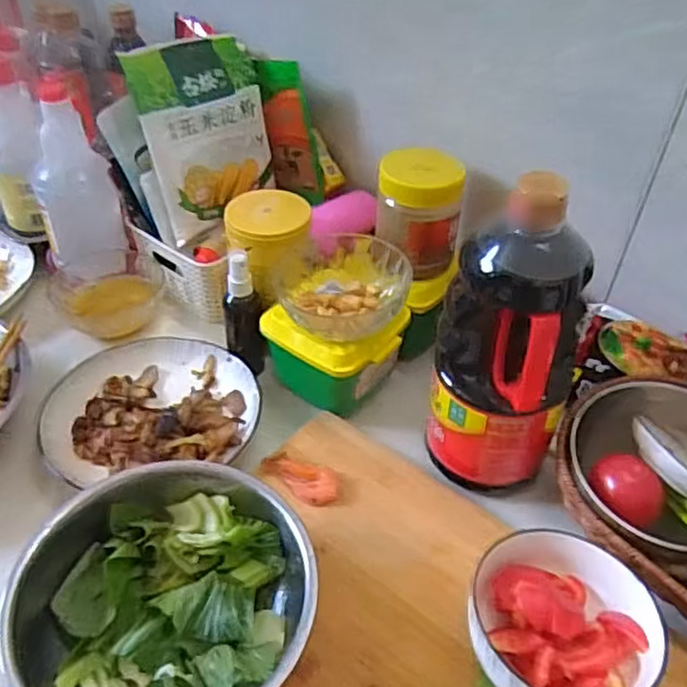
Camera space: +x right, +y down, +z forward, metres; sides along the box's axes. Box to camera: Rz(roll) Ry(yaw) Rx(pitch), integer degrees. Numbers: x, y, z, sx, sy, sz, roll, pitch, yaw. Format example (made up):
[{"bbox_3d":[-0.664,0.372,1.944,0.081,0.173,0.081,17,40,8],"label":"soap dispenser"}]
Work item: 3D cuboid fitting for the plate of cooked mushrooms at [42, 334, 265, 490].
[{"bbox_3d":[-0.182,0.058,0.644,0.190,0.030,0.162,-8,43,-13],"label":"plate of cooked mushrooms"}]

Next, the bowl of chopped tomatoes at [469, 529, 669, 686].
[{"bbox_3d":[0.143,0.197,0.454,0.118,0.060,0.123,2,41,-2],"label":"bowl of chopped tomatoes"}]

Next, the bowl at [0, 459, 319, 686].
[{"bbox_3d":[-0.121,0.181,0.461,0.190,0.065,0.195,2,41,-2],"label":"bowl"}]

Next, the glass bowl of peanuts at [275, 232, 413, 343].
[{"bbox_3d":[-0.001,-0.053,0.626,0.118,0.062,0.124,2,41,-2],"label":"glass bowl of peanuts"}]

